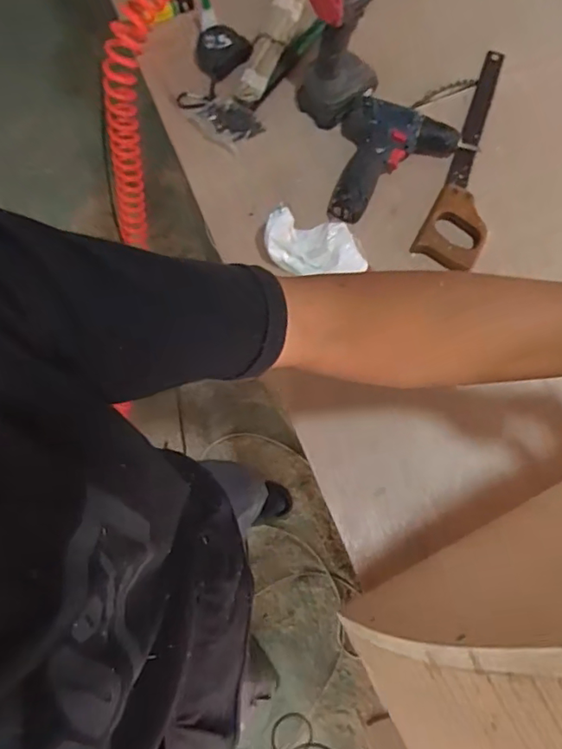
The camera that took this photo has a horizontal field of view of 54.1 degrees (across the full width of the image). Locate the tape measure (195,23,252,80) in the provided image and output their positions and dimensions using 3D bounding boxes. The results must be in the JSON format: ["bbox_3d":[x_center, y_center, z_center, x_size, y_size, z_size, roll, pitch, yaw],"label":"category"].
[{"bbox_3d":[-0.093,-0.513,0.867,0.083,0.028,0.072,-41,79,-7],"label":"tape measure"}]

